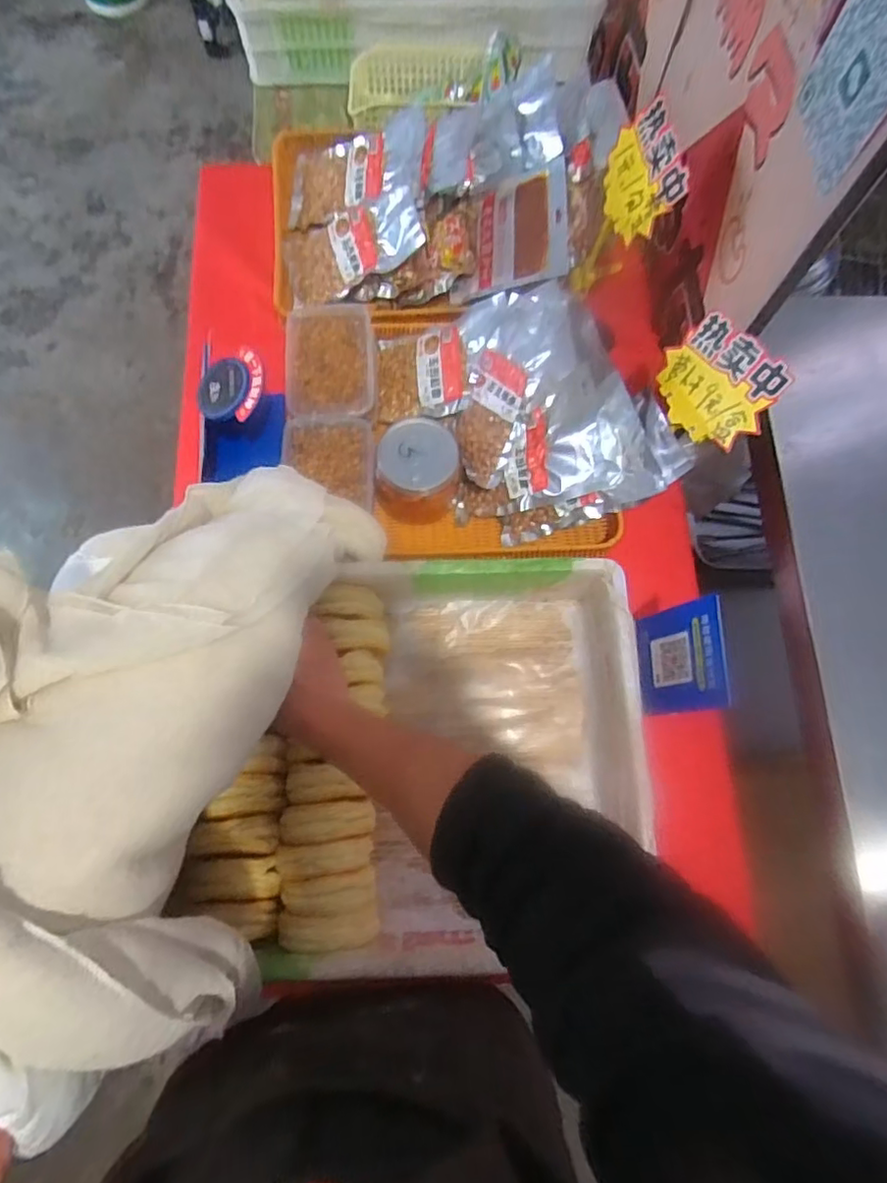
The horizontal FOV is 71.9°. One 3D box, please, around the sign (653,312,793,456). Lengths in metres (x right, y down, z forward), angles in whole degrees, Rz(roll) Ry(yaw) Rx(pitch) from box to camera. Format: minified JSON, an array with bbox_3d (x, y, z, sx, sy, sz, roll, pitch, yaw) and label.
[{"bbox_3d":[0.294,-0.226,0.666,0.010,0.107,0.143,7,40,-42],"label":"sign"}]

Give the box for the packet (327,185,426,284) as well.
[{"bbox_3d":[-0.097,-0.507,0.864,0.135,0.017,0.131,-23,76,24],"label":"packet"}]

